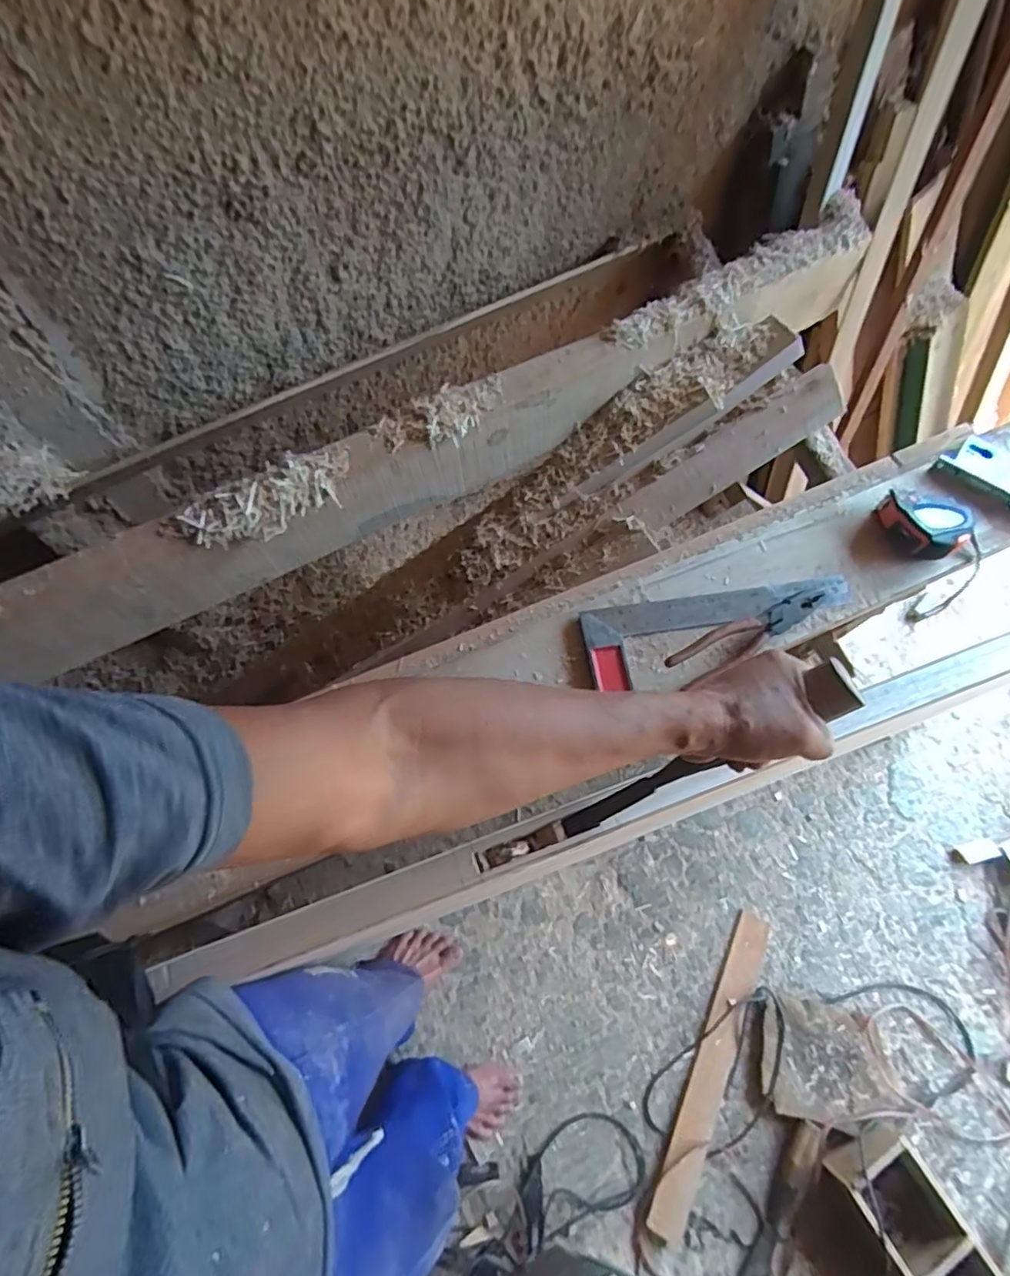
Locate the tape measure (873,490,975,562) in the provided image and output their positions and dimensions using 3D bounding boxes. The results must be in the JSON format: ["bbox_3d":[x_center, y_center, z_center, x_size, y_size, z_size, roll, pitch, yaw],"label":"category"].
[{"bbox_3d":[0.476,-0.132,0.683,0.083,0.042,0.090,-1,65,2],"label":"tape measure"}]

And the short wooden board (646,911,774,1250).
[{"bbox_3d":[0.377,0.769,1.085,0.066,0.016,0.526,23,68,12],"label":"short wooden board"}]

